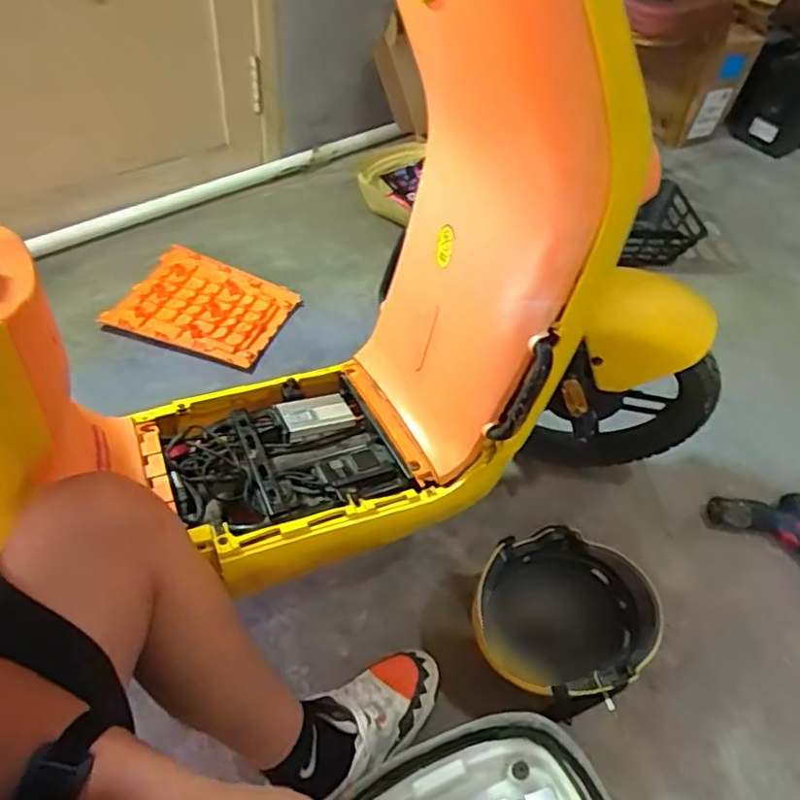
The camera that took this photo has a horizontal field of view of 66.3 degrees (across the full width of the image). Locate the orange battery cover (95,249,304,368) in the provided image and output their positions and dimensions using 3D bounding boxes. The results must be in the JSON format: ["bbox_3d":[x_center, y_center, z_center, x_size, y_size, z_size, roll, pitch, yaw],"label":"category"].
[{"bbox_3d":[-0.414,-0.195,1.305,0.324,0.034,0.260,19,53,8],"label":"orange battery cover"}]

